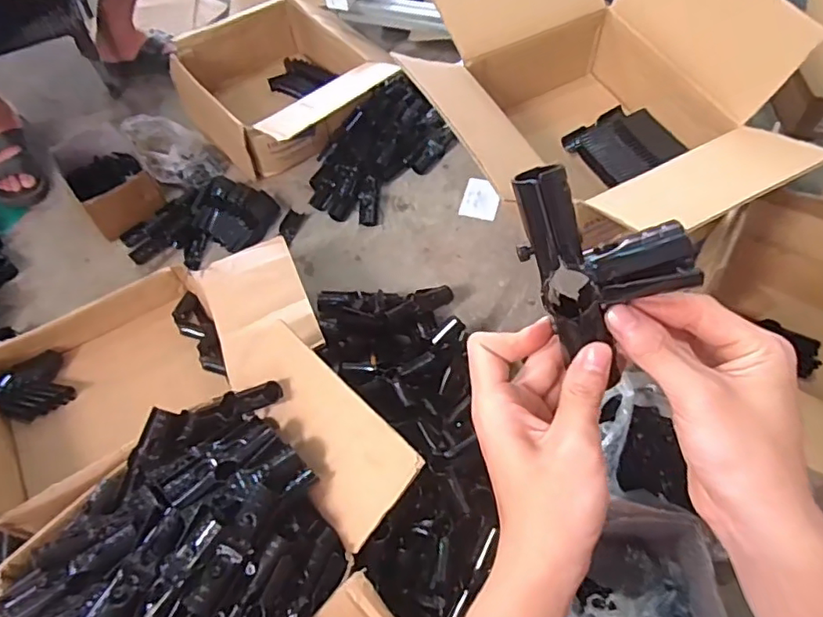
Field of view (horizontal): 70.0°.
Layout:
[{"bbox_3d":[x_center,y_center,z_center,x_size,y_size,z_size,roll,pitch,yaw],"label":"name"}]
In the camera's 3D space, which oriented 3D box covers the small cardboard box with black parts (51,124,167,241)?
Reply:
[{"bbox_3d":[-0.593,-0.251,1.144,0.142,0.080,0.239,-33,61,-16],"label":"small cardboard box with black parts"}]

